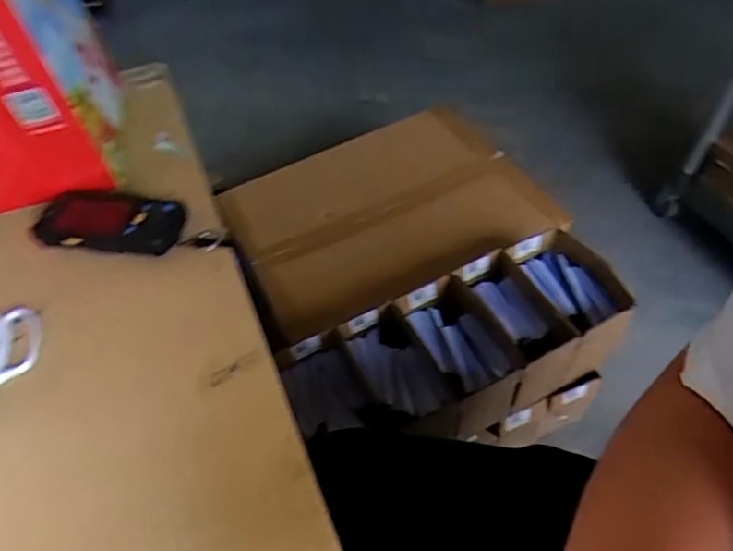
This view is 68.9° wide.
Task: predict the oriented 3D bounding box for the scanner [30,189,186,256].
[{"bbox_3d":[-0.278,-0.058,0.574,0.151,0.030,0.071,7,51,9],"label":"scanner"}]

